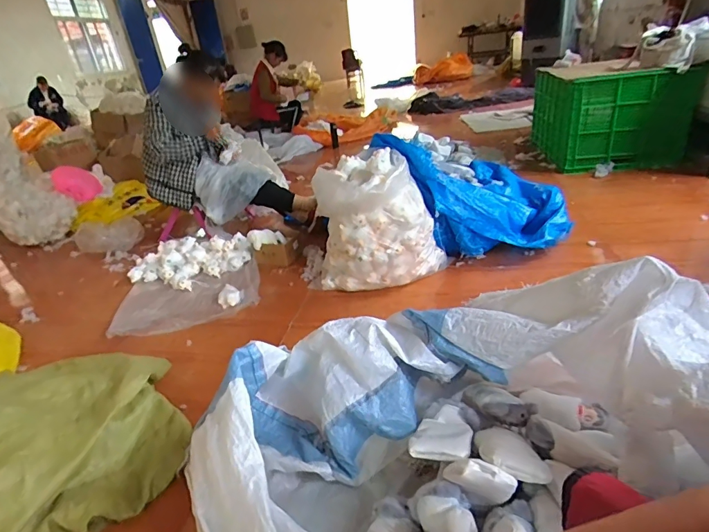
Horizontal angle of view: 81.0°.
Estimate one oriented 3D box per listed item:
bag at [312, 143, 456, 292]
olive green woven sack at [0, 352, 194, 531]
[{"bbox_3d":[0.086,-0.169,1.588,0.416,0.455,0.333,9,32,29],"label":"bag"},{"bbox_3d":[-0.757,0.417,0.955,0.637,0.224,0.508,-19,30,-21],"label":"olive green woven sack"}]

